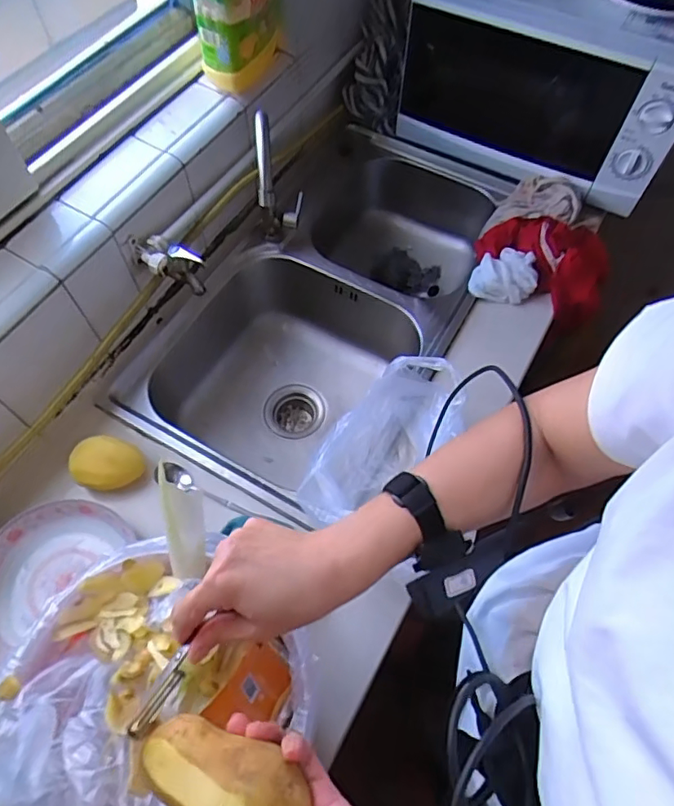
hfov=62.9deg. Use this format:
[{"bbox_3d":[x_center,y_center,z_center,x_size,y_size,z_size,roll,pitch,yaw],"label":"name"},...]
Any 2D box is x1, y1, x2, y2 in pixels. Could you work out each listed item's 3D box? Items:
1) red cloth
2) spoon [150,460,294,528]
[{"bbox_3d":[0.368,-0.247,0.933,0.177,0.077,0.220,-34,66,-19],"label":"red cloth"},{"bbox_3d":[-0.158,0.122,0.741,0.192,0.019,0.029,19,61,9],"label":"spoon"}]

